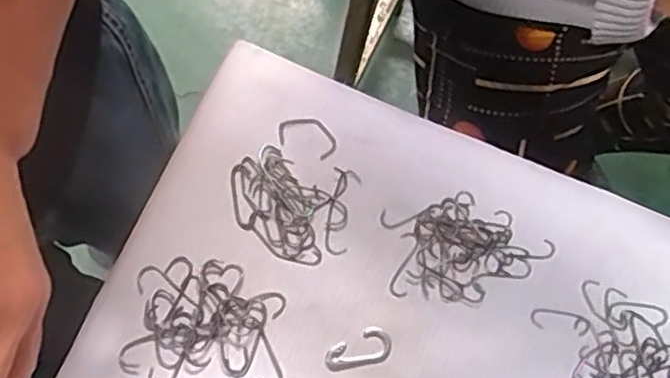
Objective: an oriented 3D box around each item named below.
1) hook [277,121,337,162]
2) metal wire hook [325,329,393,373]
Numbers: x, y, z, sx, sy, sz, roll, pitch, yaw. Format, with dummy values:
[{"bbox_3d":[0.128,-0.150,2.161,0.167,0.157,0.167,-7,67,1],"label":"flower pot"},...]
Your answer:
[{"bbox_3d":[-0.016,-0.033,0.425,0.037,0.004,0.021,21,74,4],"label":"hook"},{"bbox_3d":[0.012,0.093,0.390,0.036,0.004,0.019,-24,76,-9],"label":"metal wire hook"}]

